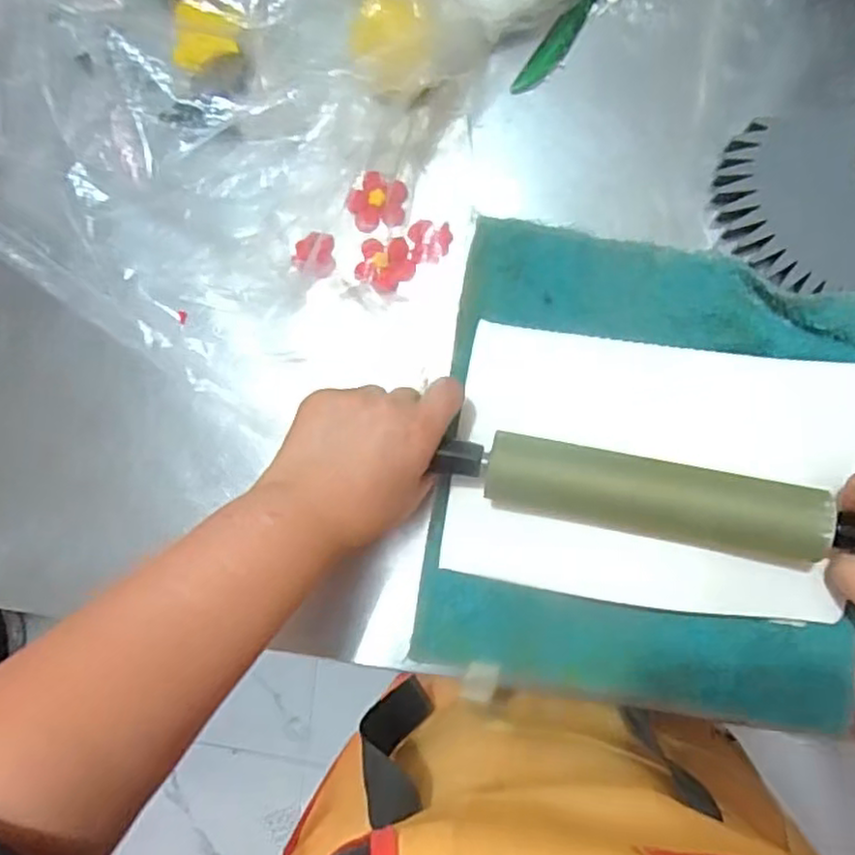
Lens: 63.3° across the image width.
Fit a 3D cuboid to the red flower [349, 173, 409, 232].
[{"bbox_3d":[-0.032,-0.145,0.449,0.036,0.004,0.036,6,96,-9],"label":"red flower"}]

